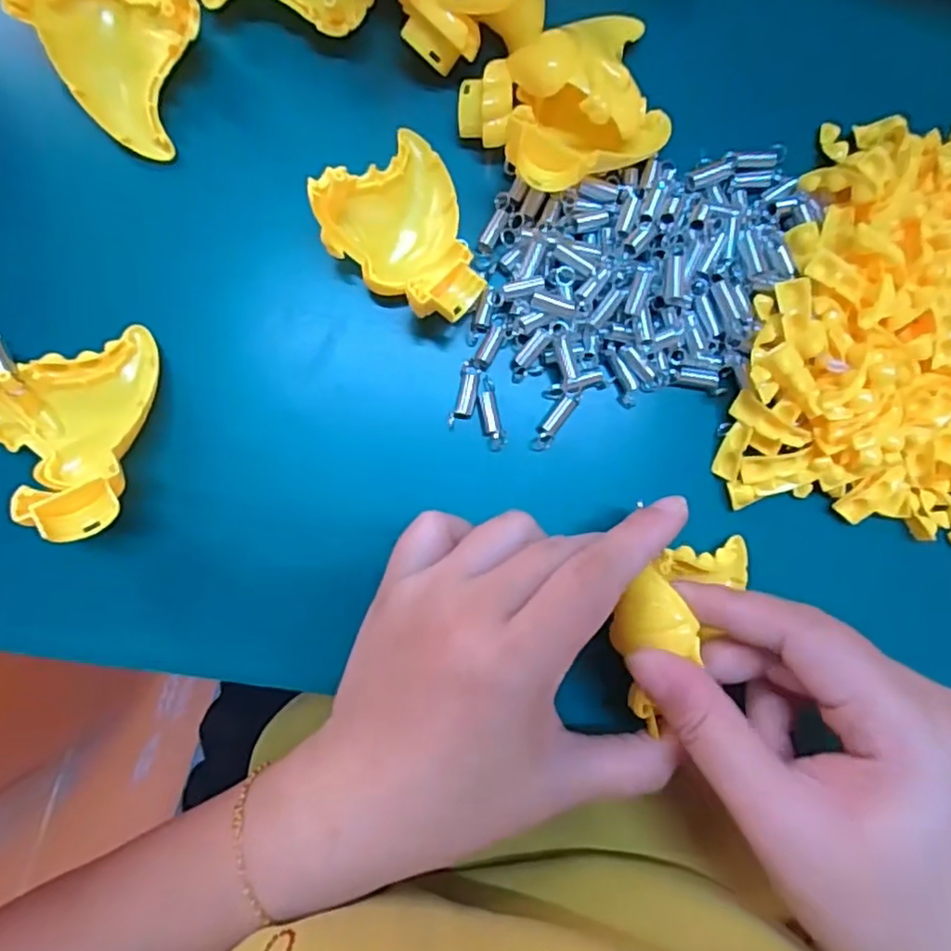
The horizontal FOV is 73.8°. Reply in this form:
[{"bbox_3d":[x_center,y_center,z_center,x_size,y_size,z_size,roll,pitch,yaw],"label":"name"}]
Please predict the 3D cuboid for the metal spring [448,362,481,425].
[{"bbox_3d":[-0.004,-0.031,0.245,0.008,0.005,0.025,13,89,-5],"label":"metal spring"}]

